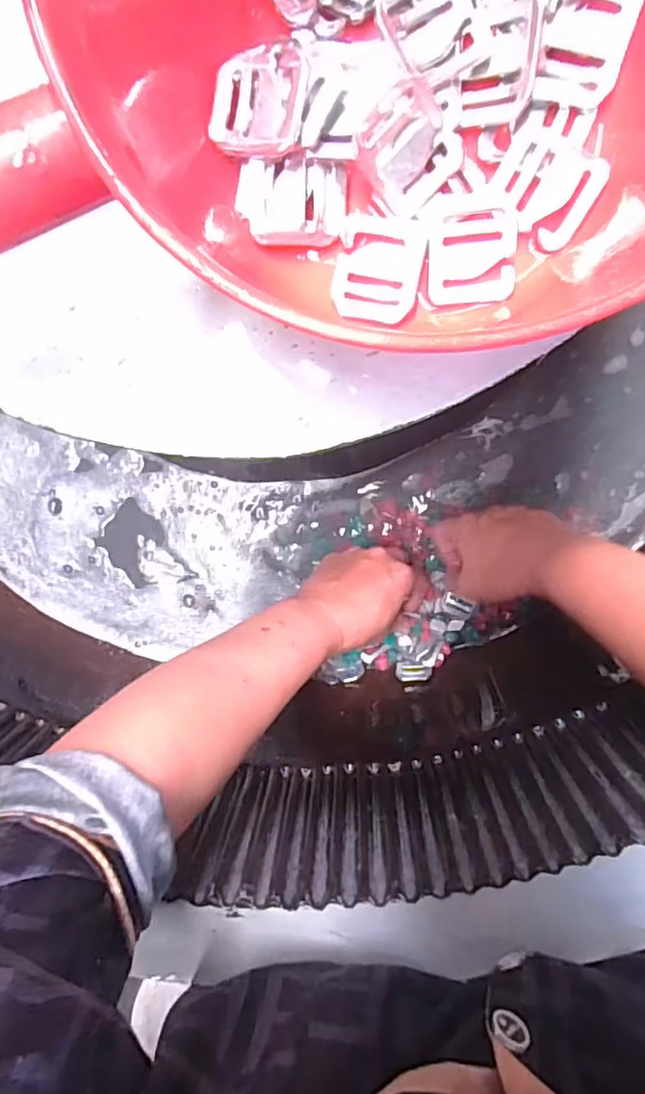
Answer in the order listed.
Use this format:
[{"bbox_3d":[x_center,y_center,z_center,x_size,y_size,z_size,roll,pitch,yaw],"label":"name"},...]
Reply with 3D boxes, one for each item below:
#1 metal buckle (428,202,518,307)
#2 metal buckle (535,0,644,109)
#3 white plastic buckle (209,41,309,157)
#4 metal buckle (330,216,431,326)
[{"bbox_3d":[0.053,-0.104,0.206,0.030,0.005,0.032,0,98,4],"label":"metal buckle"},{"bbox_3d":[0.087,-0.165,0.189,0.027,0.004,0.034,15,113,7],"label":"metal buckle"},{"bbox_3d":[-0.021,-0.150,0.193,0.034,0.006,0.036,15,95,21],"label":"white plastic buckle"},{"bbox_3d":[0.020,-0.100,0.208,0.030,0.004,0.035,11,99,2],"label":"metal buckle"}]

